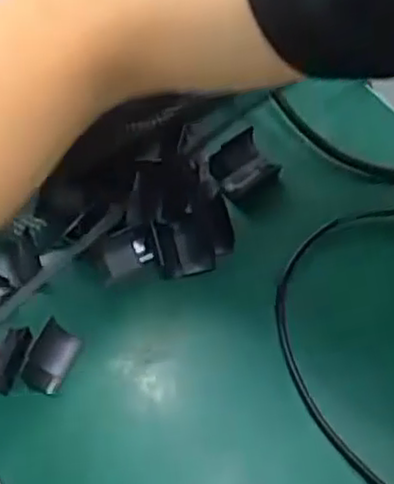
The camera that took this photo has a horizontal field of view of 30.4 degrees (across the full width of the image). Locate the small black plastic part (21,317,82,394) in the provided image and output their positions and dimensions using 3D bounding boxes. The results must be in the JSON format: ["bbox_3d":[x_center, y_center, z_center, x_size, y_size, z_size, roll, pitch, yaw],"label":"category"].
[{"bbox_3d":[-0.072,0.057,0.359,0.019,0.011,0.031,22,63,12],"label":"small black plastic part"}]

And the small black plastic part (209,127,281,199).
[{"bbox_3d":[0.025,-0.044,0.411,0.034,0.012,0.033,-25,64,-13],"label":"small black plastic part"}]

